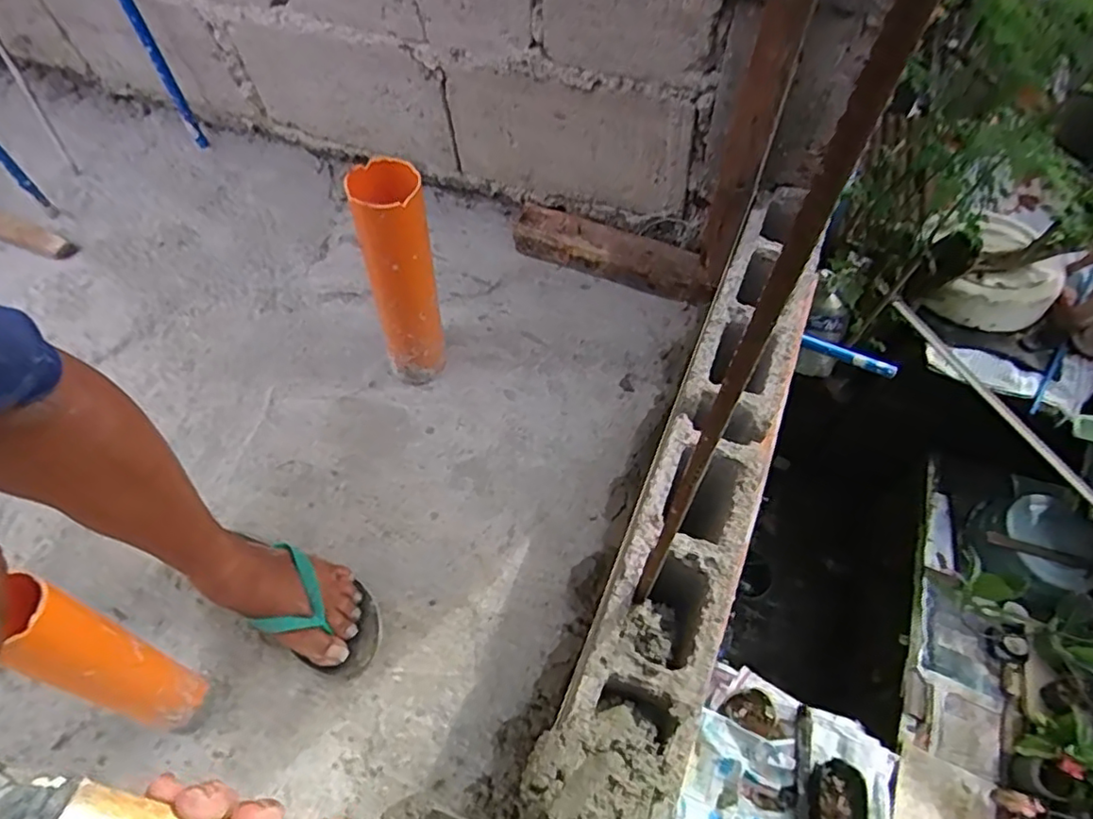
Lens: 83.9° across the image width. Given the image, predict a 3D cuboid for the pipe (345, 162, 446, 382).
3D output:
[{"bbox_3d":[-0.178,-0.154,0.775,0.087,0.311,0.087,-15,58,-9],"label":"pipe"}]

